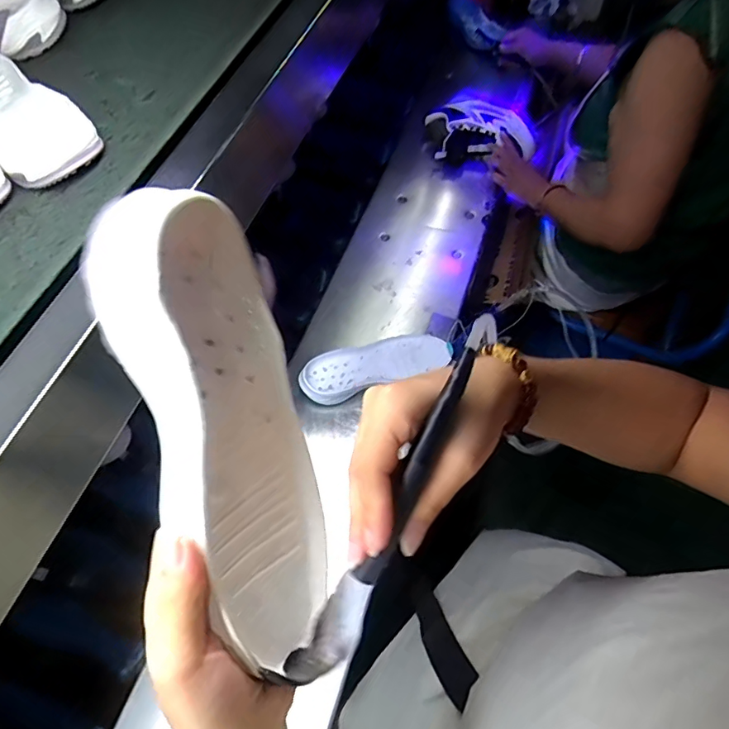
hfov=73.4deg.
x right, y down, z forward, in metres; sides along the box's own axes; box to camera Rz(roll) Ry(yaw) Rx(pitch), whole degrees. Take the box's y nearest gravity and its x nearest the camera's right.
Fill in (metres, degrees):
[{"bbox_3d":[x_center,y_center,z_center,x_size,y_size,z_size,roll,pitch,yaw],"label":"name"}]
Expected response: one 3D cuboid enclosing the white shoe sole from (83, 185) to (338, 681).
[{"bbox_3d":[-0.066,0.029,0.239,0.096,0.028,0.218,-33,107,-56],"label":"white shoe sole"}]

